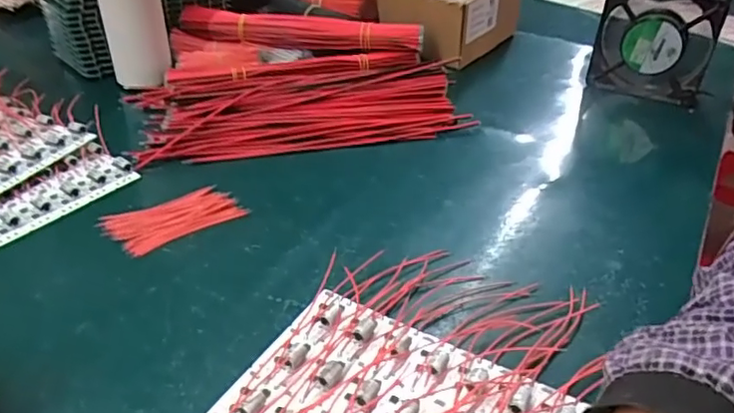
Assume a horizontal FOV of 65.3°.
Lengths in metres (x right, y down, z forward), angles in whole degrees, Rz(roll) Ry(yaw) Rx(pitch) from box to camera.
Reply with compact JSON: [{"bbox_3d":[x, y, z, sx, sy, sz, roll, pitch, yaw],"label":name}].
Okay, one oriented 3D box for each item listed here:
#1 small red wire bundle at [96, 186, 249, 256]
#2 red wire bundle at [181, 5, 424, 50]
[{"bbox_3d":[-0.160,0.007,0.470,0.100,0.005,0.059,-22,41,-30],"label":"small red wire bundle"},{"bbox_3d":[-0.084,-0.213,0.700,0.298,0.036,0.035,8,36,9],"label":"red wire bundle"}]

